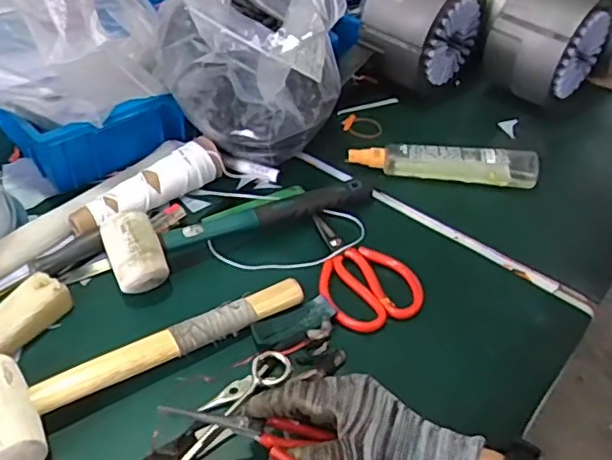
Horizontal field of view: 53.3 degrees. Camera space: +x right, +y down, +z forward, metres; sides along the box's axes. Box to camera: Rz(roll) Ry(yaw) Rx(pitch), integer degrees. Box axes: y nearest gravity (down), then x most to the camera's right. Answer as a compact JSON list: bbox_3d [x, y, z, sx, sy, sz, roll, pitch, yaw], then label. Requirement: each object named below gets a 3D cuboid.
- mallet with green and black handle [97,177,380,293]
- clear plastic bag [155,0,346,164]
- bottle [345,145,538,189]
[{"bbox_3d":[-0.062,-0.019,0.627,0.300,0.048,0.069,-22,49,-25],"label":"mallet with green and black handle"},{"bbox_3d":[-0.055,-0.181,0.630,0.156,0.237,0.183,35,51,29],"label":"clear plastic bag"},{"bbox_3d":[0.160,-0.078,0.720,0.218,0.043,0.050,3,43,0],"label":"bottle"}]

